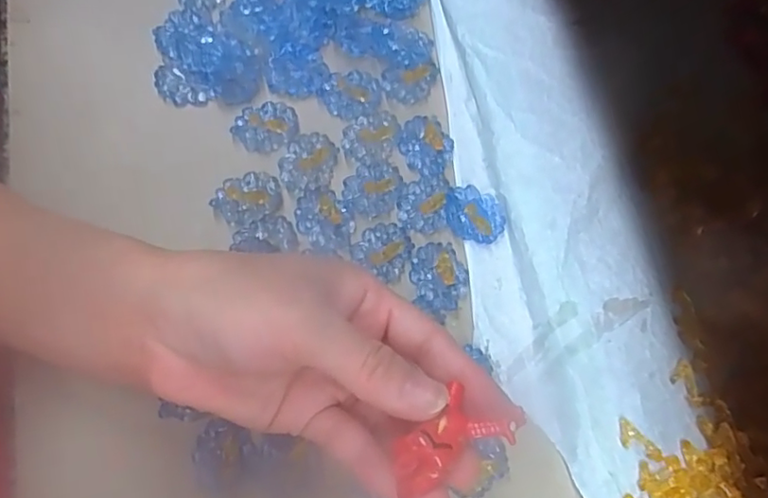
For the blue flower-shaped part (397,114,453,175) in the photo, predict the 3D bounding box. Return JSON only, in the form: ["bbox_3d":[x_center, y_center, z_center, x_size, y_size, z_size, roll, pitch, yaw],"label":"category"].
[{"bbox_3d":[0.026,-0.064,0.336,0.031,0.007,0.034,0,74,-2],"label":"blue flower-shaped part"}]

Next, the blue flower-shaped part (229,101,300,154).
[{"bbox_3d":[-0.070,-0.073,0.331,0.038,0.004,0.030,-10,74,-5],"label":"blue flower-shaped part"}]

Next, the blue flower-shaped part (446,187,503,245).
[{"bbox_3d":[0.053,-0.020,0.322,0.034,0.007,0.031,0,74,-2],"label":"blue flower-shaped part"}]

